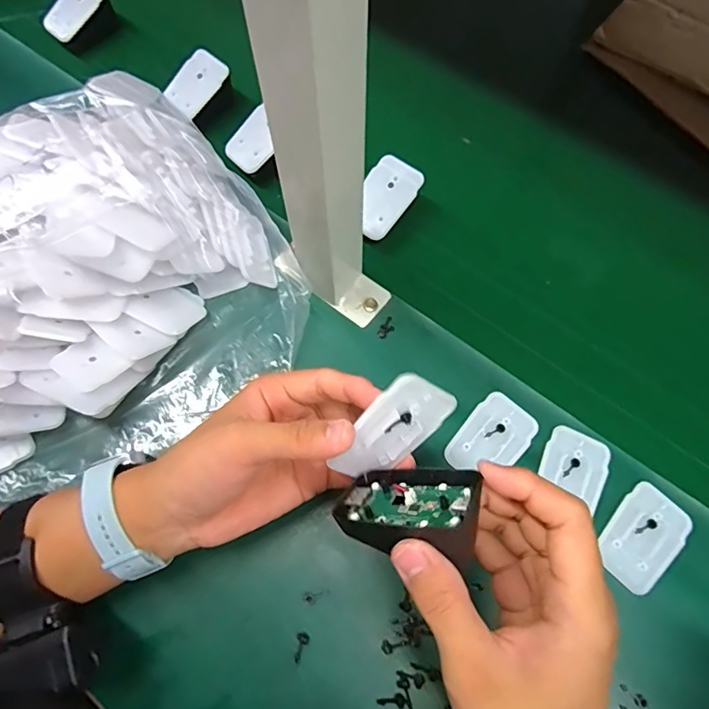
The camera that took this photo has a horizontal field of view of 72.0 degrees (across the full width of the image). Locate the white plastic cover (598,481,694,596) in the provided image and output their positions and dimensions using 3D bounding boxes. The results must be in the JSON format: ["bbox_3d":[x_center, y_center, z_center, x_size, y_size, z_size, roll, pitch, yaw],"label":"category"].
[{"bbox_3d":[0.198,0.124,0.334,0.067,0.004,0.045,-43,75,-13],"label":"white plastic cover"}]

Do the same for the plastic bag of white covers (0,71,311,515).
[{"bbox_3d":[-0.226,-0.056,0.360,0.353,0.107,0.282,-23,72,-8],"label":"plastic bag of white covers"}]

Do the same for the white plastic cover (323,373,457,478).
[{"bbox_3d":[0.020,0.041,0.253,0.067,0.042,0.004,-51,34,20],"label":"white plastic cover"}]

